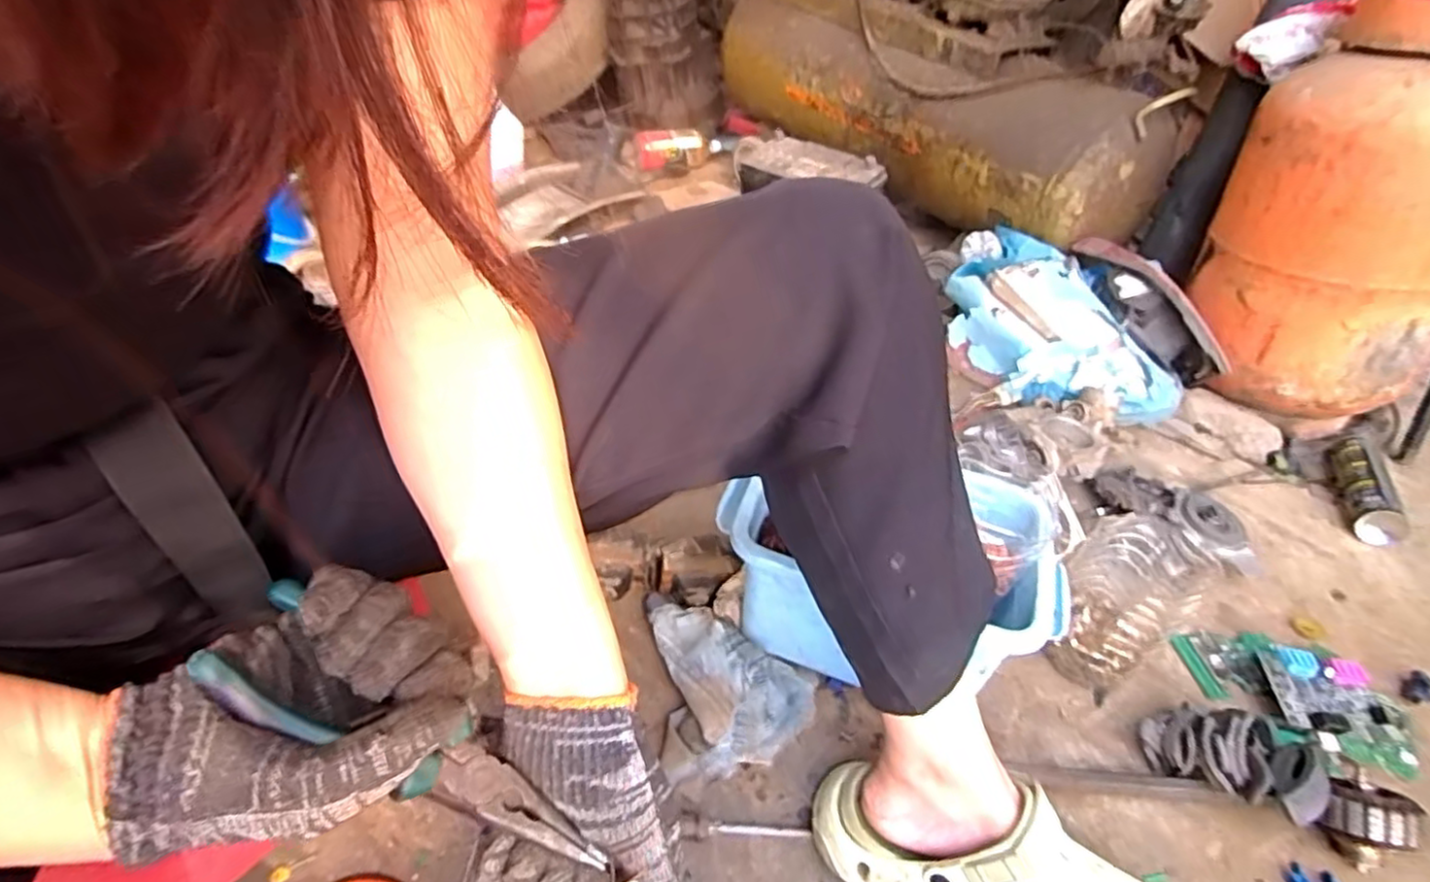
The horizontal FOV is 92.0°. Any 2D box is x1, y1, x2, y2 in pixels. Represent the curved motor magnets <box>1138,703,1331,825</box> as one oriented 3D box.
[{"bbox_3d":[0.445,0.273,0.599,0.125,0.059,0.072,29,44,25],"label":"curved motor magnets"}]

